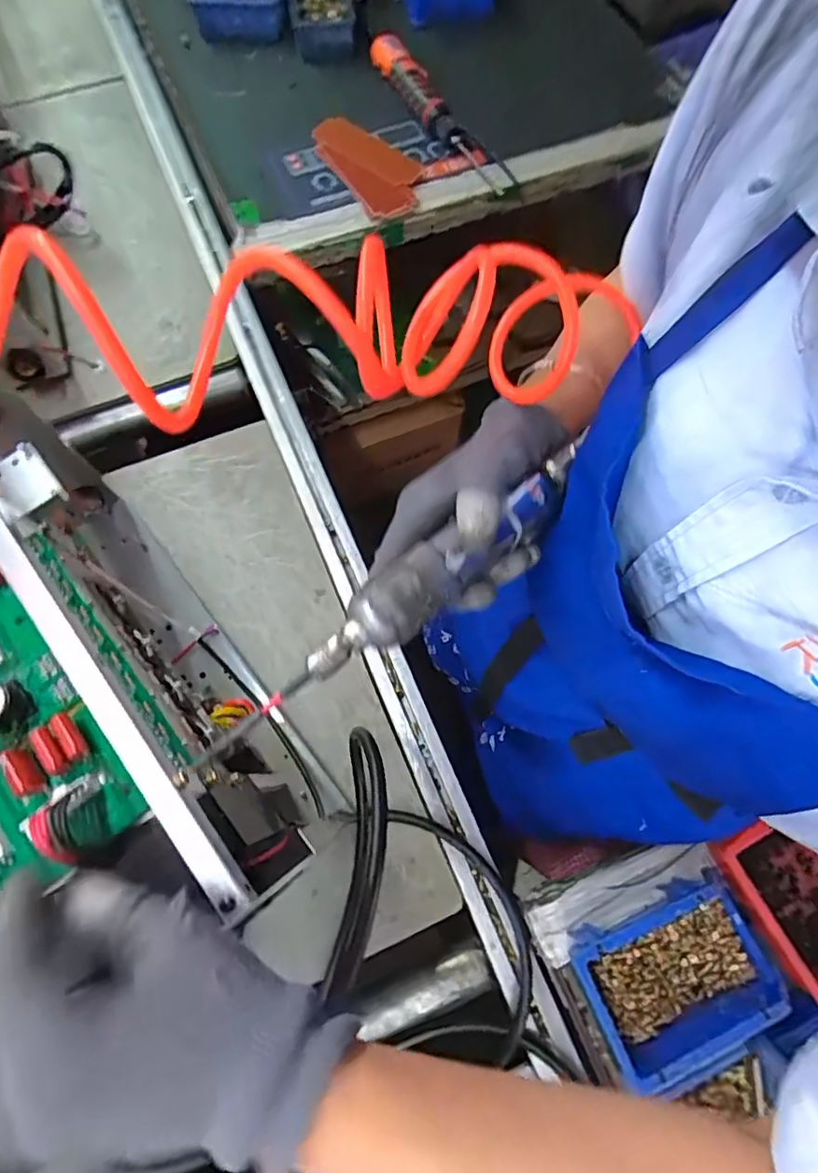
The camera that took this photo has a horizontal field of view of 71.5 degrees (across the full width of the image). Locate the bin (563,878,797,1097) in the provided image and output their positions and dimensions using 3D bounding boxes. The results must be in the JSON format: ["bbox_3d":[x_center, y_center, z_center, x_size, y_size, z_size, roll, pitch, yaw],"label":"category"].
[{"bbox_3d":[0.224,0.325,0.484,0.158,0.080,0.108,-21,73,-9],"label":"bin"}]

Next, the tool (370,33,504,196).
[{"bbox_3d":[0.034,-0.720,0.850,0.054,0.039,0.310,-27,74,-11],"label":"tool"}]

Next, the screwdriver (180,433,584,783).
[{"bbox_3d":[-0.002,0.005,0.327,0.291,0.037,0.037,-37,76,-12],"label":"screwdriver"}]

